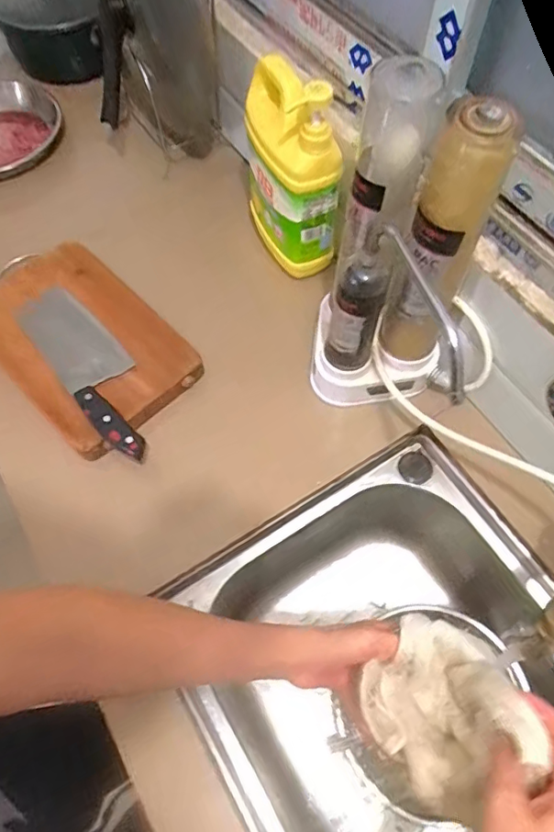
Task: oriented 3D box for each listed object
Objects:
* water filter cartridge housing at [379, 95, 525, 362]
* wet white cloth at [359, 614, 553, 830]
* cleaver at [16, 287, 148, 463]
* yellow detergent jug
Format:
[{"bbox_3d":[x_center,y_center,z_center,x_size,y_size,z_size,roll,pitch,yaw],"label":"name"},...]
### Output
[{"bbox_3d":[0.140,-0.141,0.468,0.058,0.251,0.054,19,66,10],"label":"water filter cartridge housing"},{"bbox_3d":[0.138,0.235,0.432,0.112,0.134,0.122,40,71,18],"label":"wet white cloth"},{"bbox_3d":[-0.210,-0.056,0.604,0.075,0.024,0.239,-37,69,-15],"label":"cleaver"},{"bbox_3d":[0.014,-0.287,0.614,0.072,0.226,0.130,-22,66,-10],"label":"yellow detergent jug"}]

